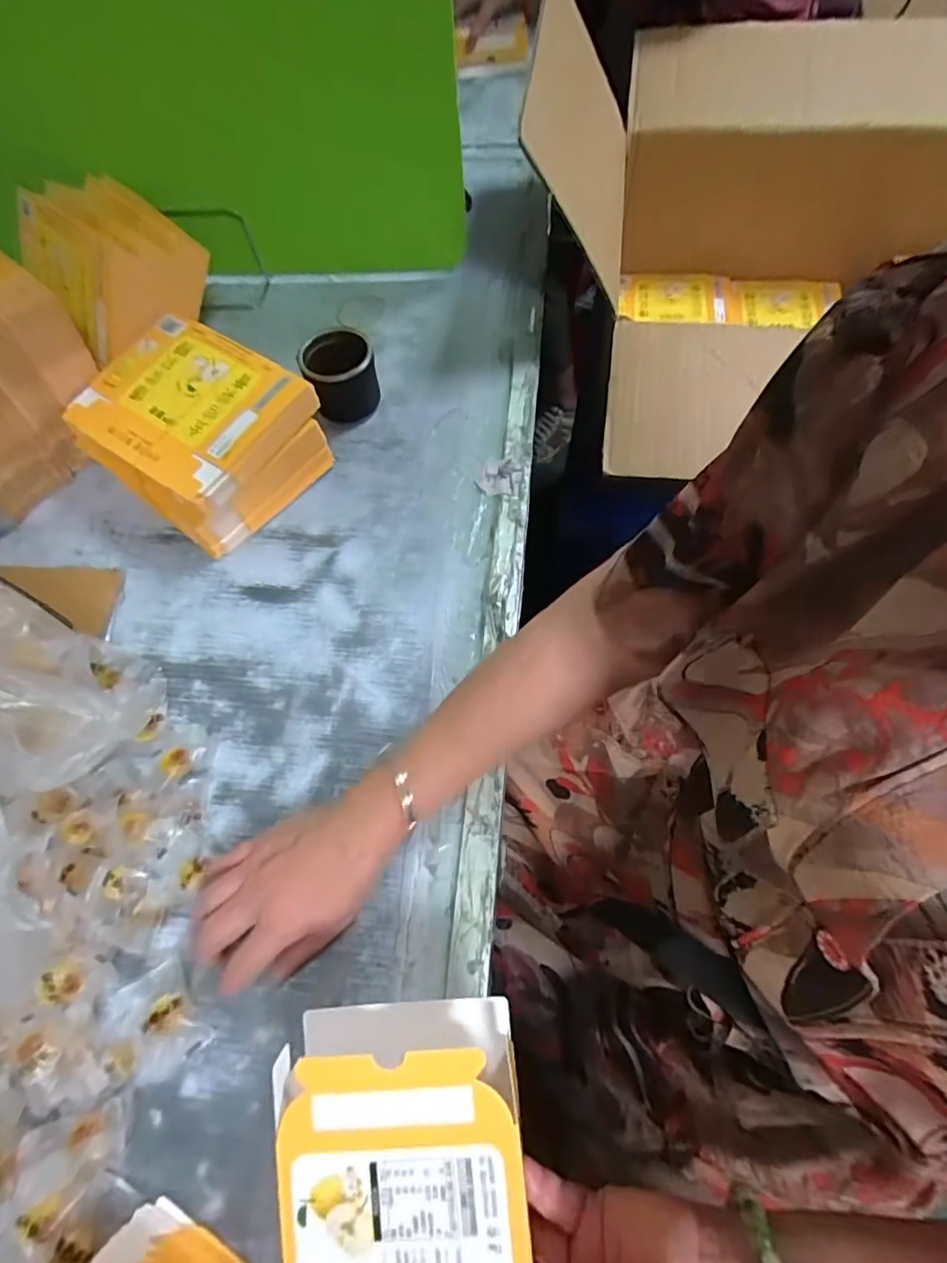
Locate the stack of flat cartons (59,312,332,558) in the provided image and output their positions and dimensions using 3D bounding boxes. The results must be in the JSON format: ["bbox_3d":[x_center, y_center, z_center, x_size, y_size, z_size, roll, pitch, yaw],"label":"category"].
[{"bbox_3d":[-0.235,-0.172,0.483,0.175,0.084,0.148,36,72,17],"label":"stack of flat cartons"}]

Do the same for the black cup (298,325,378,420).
[{"bbox_3d":[-0.120,-0.227,0.513,0.065,0.064,0.068,-15,65,-4],"label":"black cup"}]

